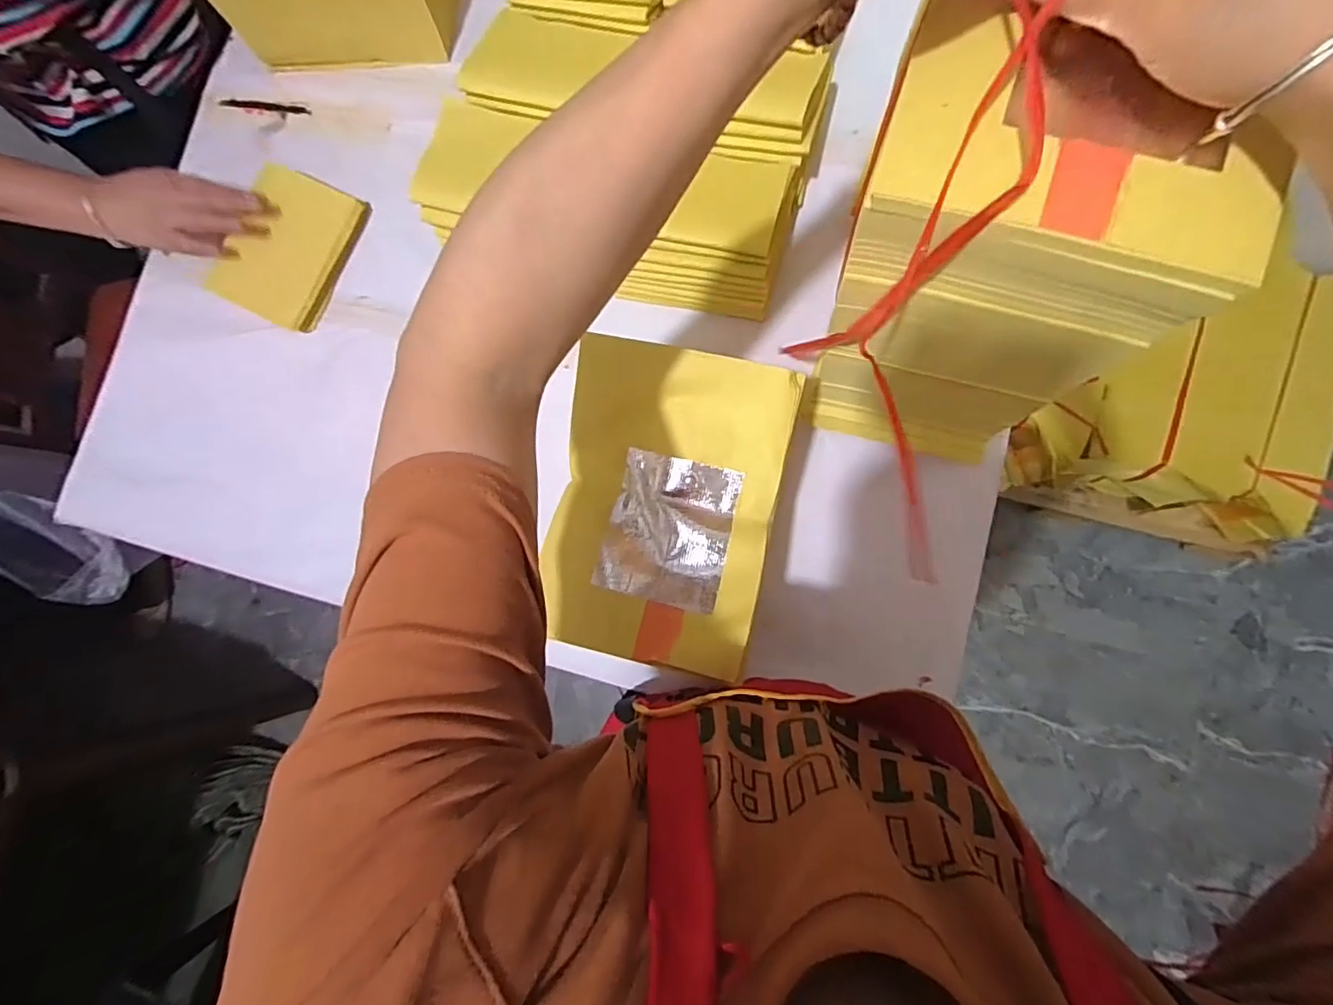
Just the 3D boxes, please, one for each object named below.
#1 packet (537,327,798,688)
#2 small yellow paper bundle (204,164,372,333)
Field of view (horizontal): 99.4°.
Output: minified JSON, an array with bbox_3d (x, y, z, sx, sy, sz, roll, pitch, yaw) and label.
[{"bbox_3d":[-0.003,0.000,0.398,0.154,0.040,0.210,12,85,8],"label":"packet"},{"bbox_3d":[-0.420,-0.284,0.632,0.106,0.019,0.161,24,91,-15],"label":"small yellow paper bundle"}]

